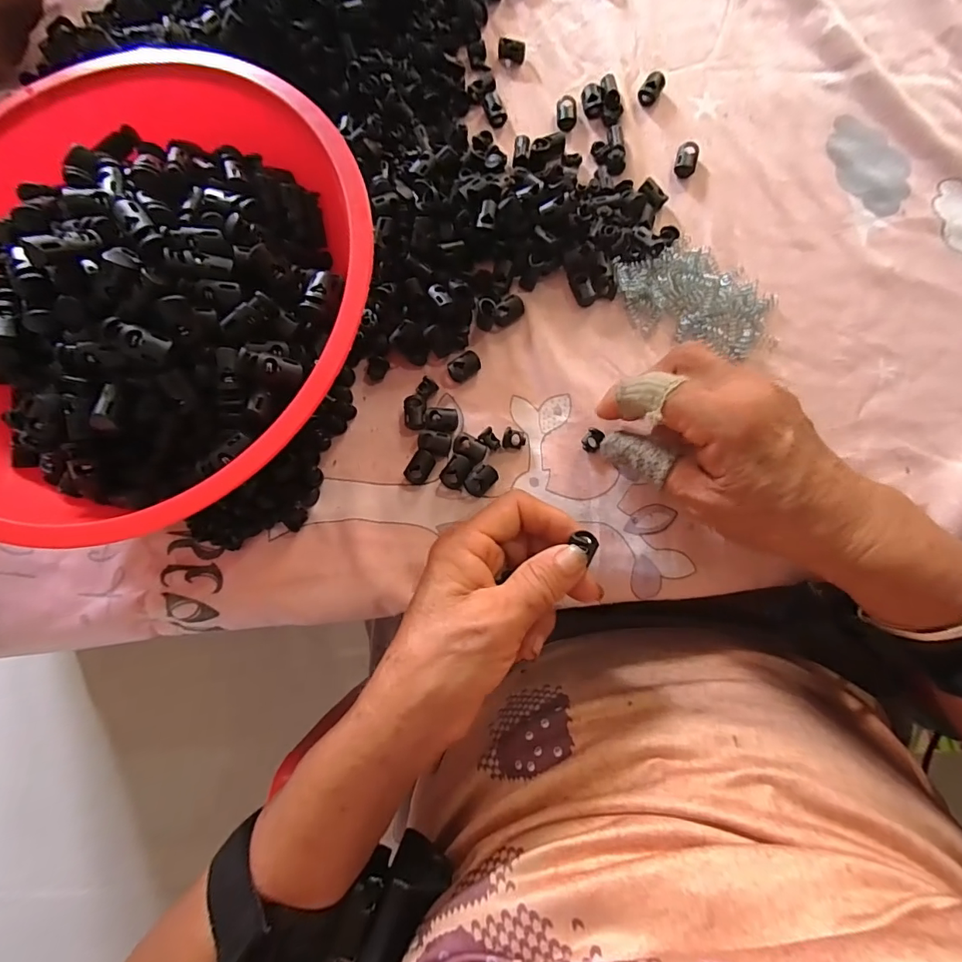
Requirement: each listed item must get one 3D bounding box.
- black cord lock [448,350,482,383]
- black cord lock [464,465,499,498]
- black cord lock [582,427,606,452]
[{"bbox_3d":[-0.010,-0.072,0.291,0.020,0.010,0.013,-32,81,-4],"label":"black cord lock"},{"bbox_3d":[0.000,0.000,0.277,0.014,0.010,0.020,42,83,8],"label":"black cord lock"},{"bbox_3d":[0.068,-0.025,0.280,0.011,0.005,0.014,31,82,6],"label":"black cord lock"}]

